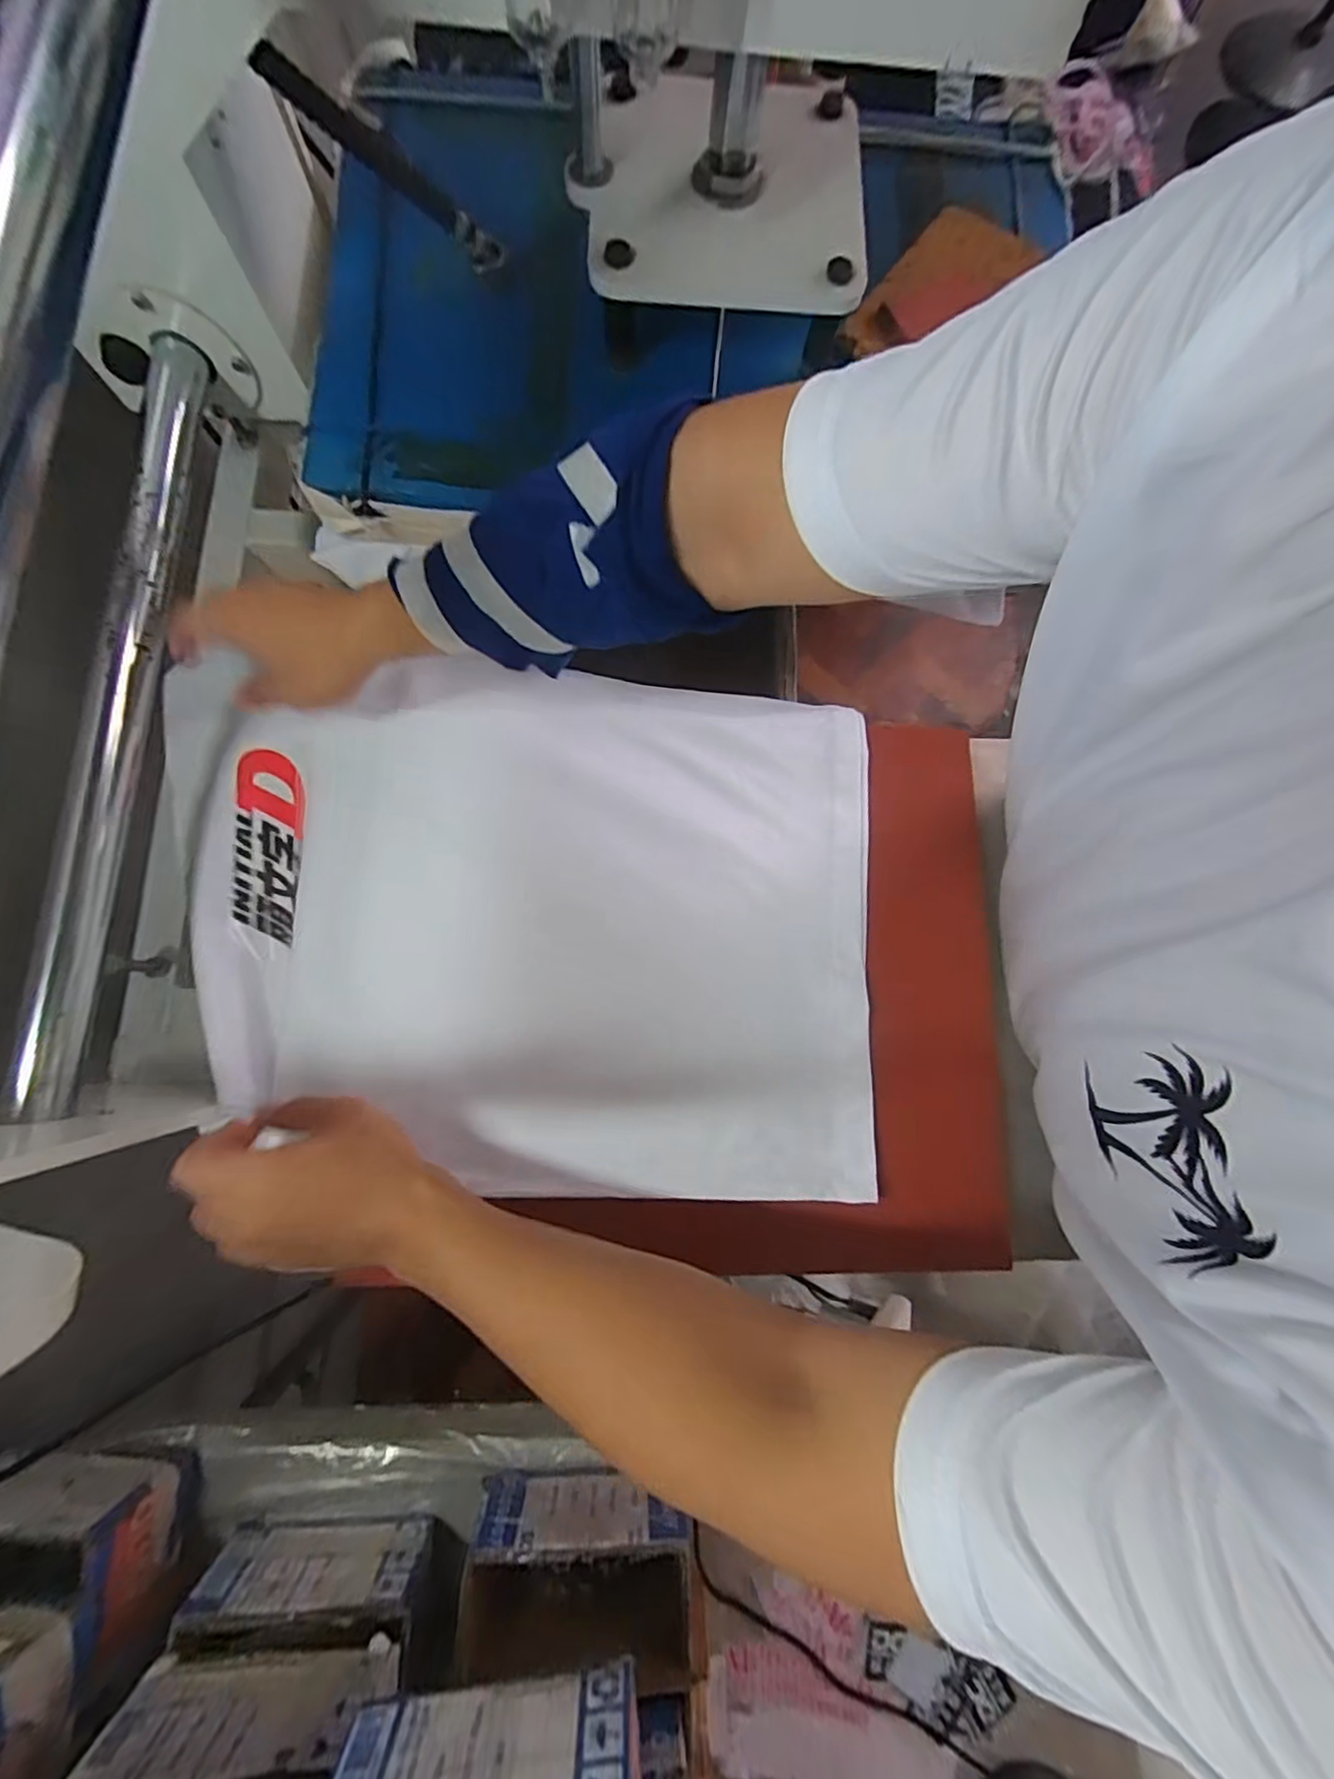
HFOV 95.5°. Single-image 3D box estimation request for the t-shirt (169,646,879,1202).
[{"bbox_3d":[-0.101,0.021,0.458,0.503,0.030,0.387,2,79,0],"label":"t-shirt"}]

